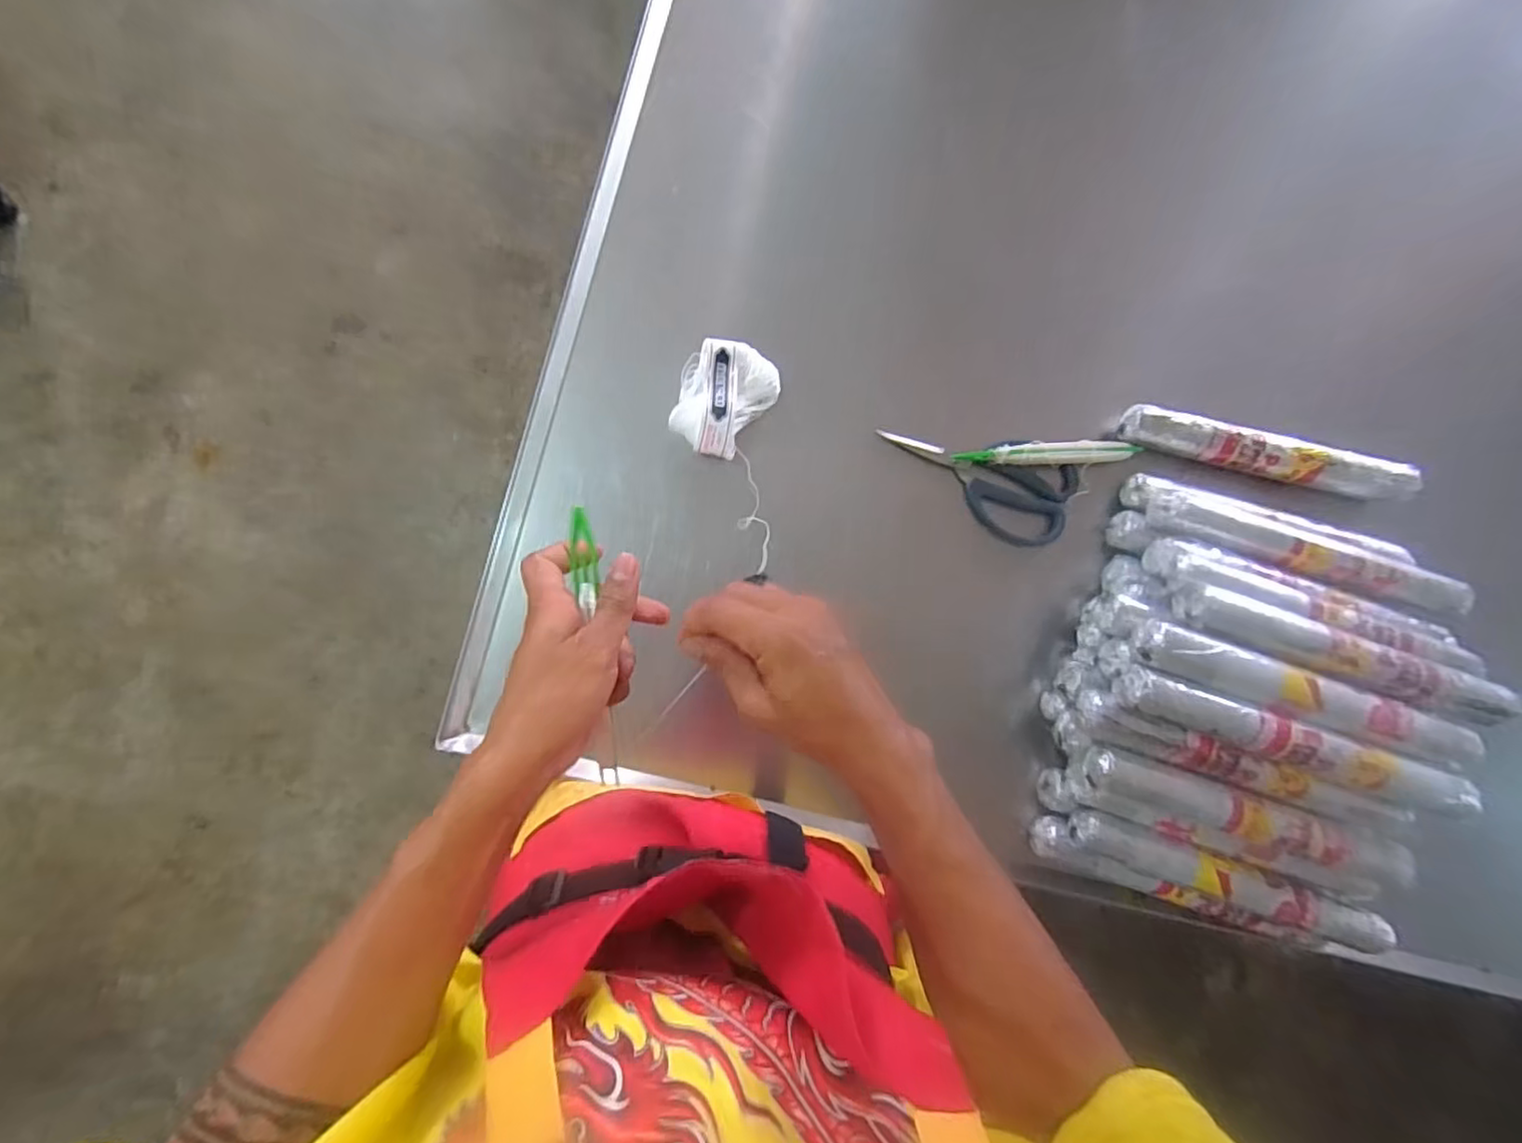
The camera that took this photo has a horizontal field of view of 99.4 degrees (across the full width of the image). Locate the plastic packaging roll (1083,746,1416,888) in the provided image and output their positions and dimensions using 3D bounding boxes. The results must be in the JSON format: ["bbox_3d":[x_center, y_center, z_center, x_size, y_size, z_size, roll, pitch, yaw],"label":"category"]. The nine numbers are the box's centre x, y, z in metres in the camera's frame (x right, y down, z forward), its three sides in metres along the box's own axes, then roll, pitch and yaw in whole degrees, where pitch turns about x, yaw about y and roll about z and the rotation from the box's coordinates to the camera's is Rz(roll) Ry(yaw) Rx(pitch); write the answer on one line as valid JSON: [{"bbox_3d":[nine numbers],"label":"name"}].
[{"bbox_3d":[0.400,0.200,0.525,0.283,0.030,0.035,19,85,-3],"label":"plastic packaging roll"}]

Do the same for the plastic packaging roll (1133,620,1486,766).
[{"bbox_3d":[0.431,0.101,0.506,0.294,0.026,0.036,20,85,-3],"label":"plastic packaging roll"}]

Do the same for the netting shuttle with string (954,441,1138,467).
[{"bbox_3d":[0.266,-0.110,0.604,0.167,0.023,0.020,-2,87,-5],"label":"netting shuttle with string"}]

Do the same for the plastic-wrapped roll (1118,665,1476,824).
[{"bbox_3d":[0.425,0.137,0.507,0.300,0.033,0.034,19,85,-3],"label":"plastic-wrapped roll"}]

